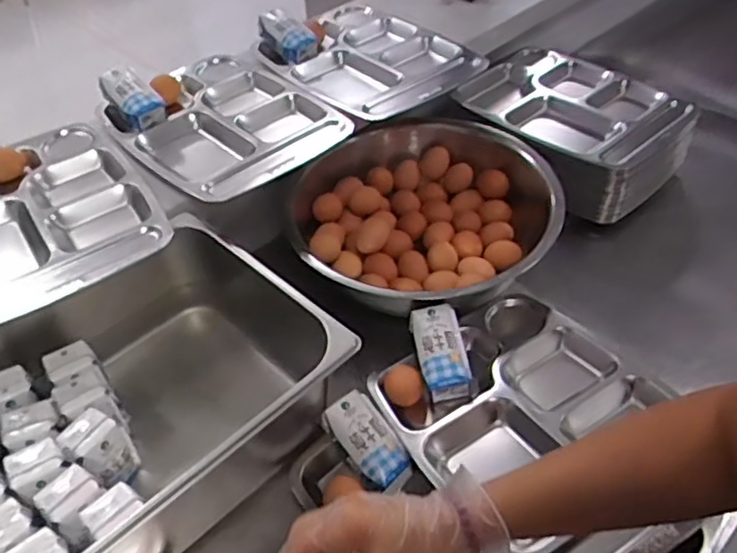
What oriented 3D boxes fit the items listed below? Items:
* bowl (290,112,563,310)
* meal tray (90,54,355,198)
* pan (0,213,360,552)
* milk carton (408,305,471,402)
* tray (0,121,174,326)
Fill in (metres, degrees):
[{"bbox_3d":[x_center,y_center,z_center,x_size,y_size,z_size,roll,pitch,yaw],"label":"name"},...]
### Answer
[{"bbox_3d":[0.079,-0.078,0.920,0.352,0.099,0.356,-2,45,2],"label":"bowl"},{"bbox_3d":[-0.204,-0.210,0.935,0.259,0.048,0.333,-35,54,-25],"label":"meal tray"},{"bbox_3d":[-0.300,0.164,0.681,0.329,0.134,0.522,34,56,32],"label":"pan"},{"bbox_3d":[0.082,0.083,0.744,0.054,0.037,0.108,-11,71,-7],"label":"milk carton"},{"bbox_3d":[-0.397,-0.066,0.787,0.257,0.043,0.333,-31,51,-24],"label":"tray"}]

